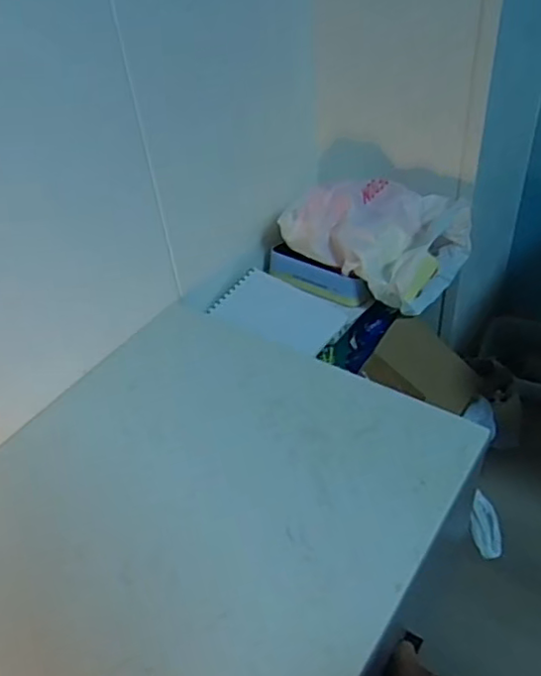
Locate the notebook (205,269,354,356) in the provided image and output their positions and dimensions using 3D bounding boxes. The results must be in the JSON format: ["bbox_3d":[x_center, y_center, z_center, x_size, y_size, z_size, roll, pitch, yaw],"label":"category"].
[{"bbox_3d":[0.014,-0.043,1.029,0.211,0.015,0.125,27,62,24],"label":"notebook"}]

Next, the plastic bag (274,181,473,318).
[{"bbox_3d":[0.184,-0.178,1.038,0.238,0.176,0.210,26,51,31],"label":"plastic bag"}]

